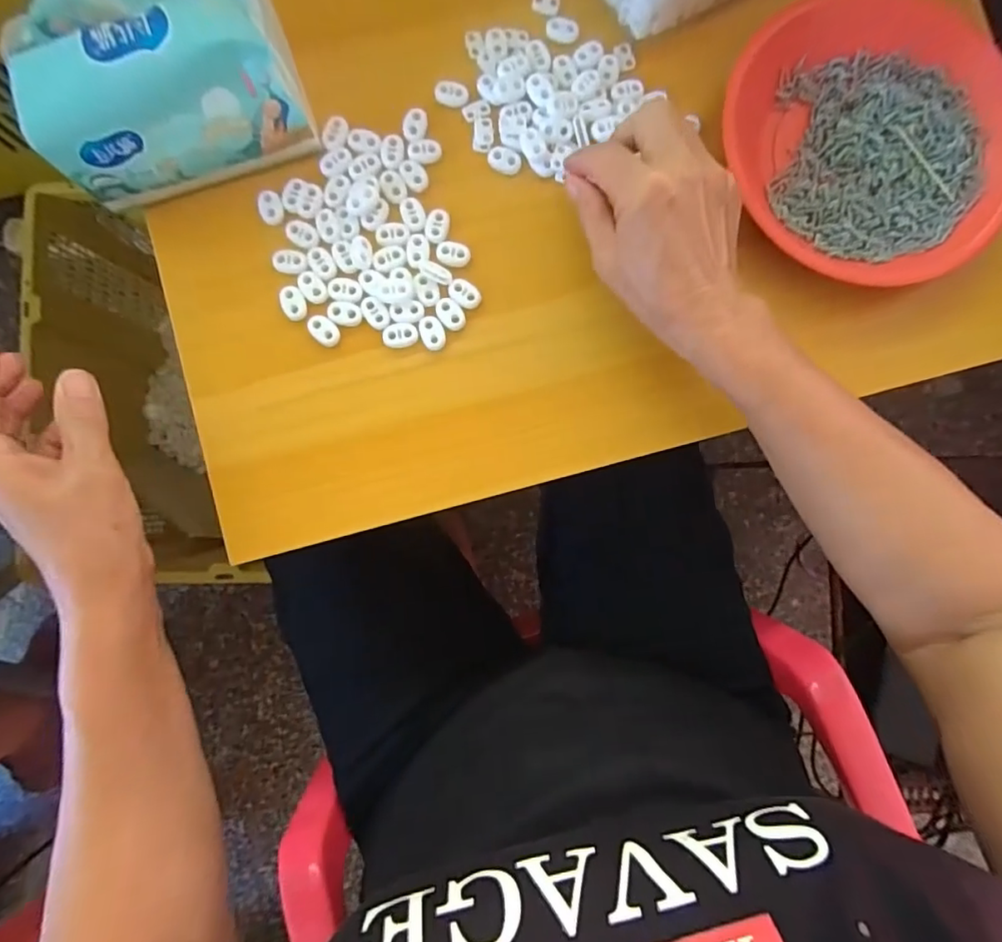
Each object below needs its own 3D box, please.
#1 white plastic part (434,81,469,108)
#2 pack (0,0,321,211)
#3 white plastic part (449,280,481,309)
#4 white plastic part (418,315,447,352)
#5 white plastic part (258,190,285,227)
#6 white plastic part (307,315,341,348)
[{"bbox_3d":[-0.033,-0.255,0.367,0.022,0.004,0.015,12,88,-1],"label":"white plastic part"},{"bbox_3d":[-0.197,-0.237,0.319,0.143,0.082,0.105,-18,88,-2],"label":"pack"},{"bbox_3d":[-0.024,-0.117,0.356,0.023,0.004,0.015,39,87,0],"label":"white plastic part"},{"bbox_3d":[-0.045,-0.091,0.354,0.015,0.004,0.022,-22,88,-2],"label":"white plastic part"},{"bbox_3d":[-0.152,-0.173,0.357,0.015,0.004,0.023,-12,88,-2],"label":"white plastic part"},{"bbox_3d":[-0.115,-0.091,0.351,0.023,0.004,0.015,37,87,0],"label":"white plastic part"}]

